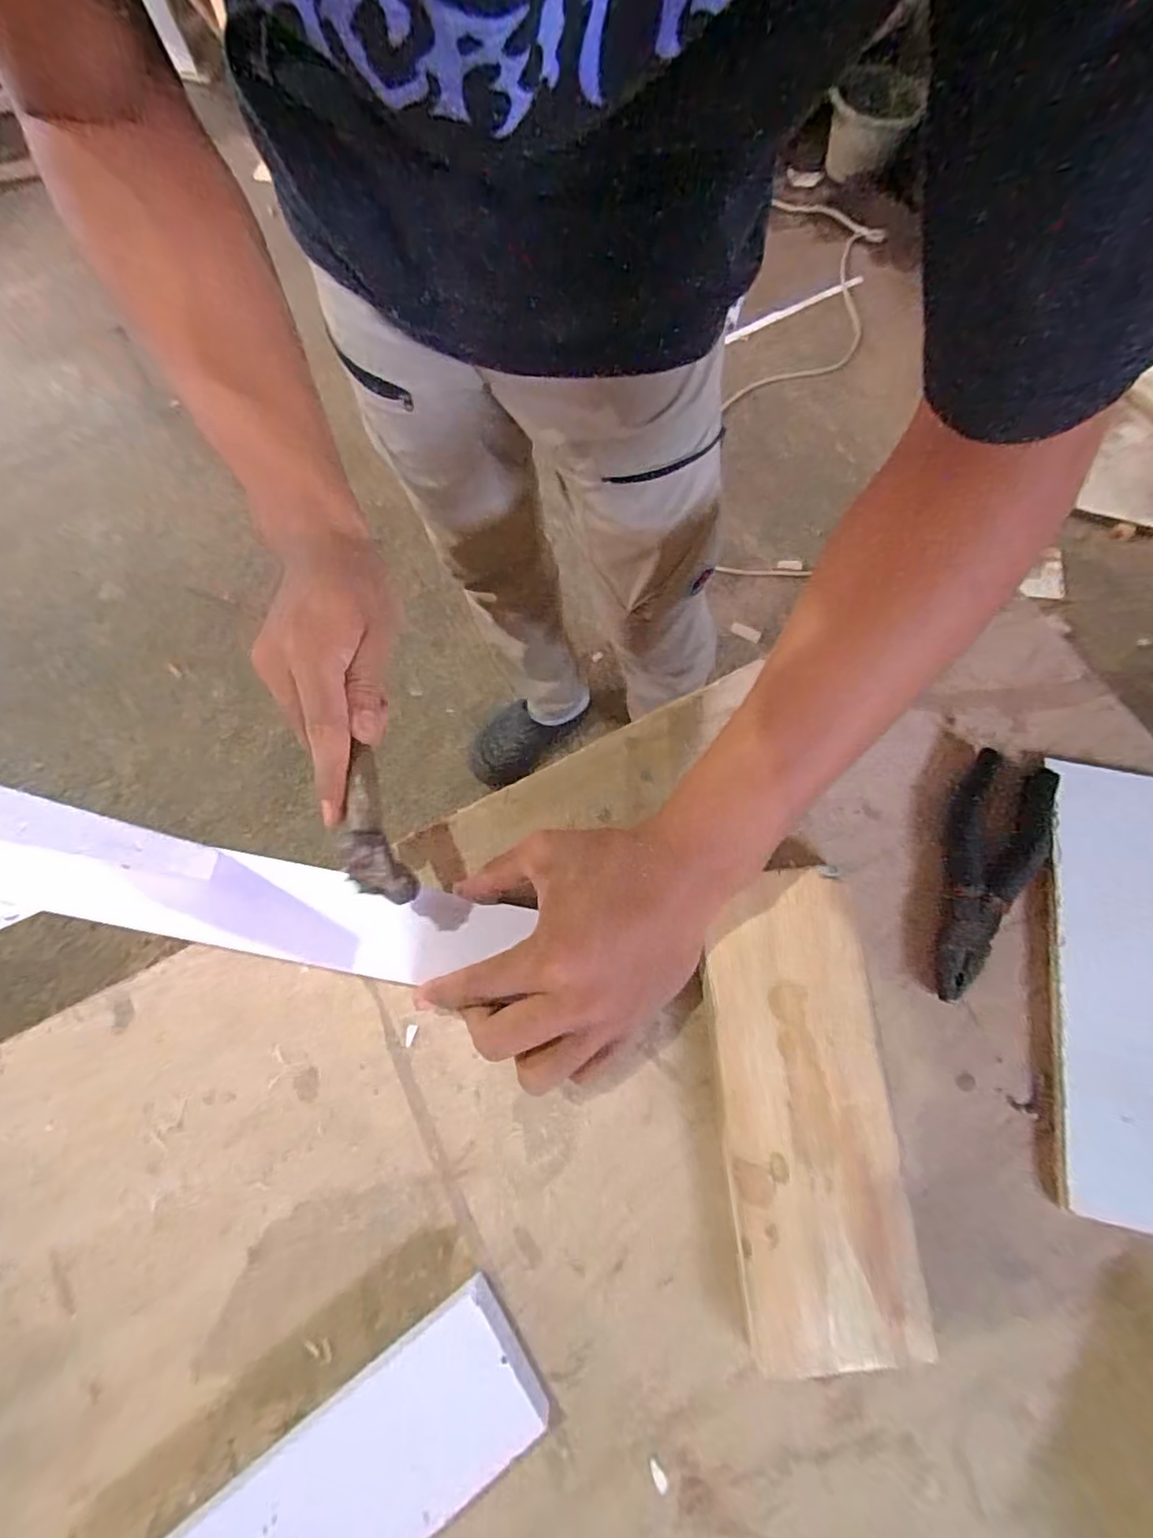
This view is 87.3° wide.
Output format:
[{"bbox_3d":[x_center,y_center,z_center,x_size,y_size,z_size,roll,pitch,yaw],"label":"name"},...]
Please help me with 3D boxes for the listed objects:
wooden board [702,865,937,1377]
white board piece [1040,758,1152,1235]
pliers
[{"bbox_3d":[0.115,0.167,0.312,0.085,0.020,0.219,-2,71,0],"label":"wooden board"},{"bbox_3d":[0.292,0.113,0.326,0.071,0.014,0.233,9,76,14],"label":"white board piece"},{"bbox_3d":[0.235,0.060,0.350,0.048,0.016,0.149,26,73,9],"label":"pliers"}]

